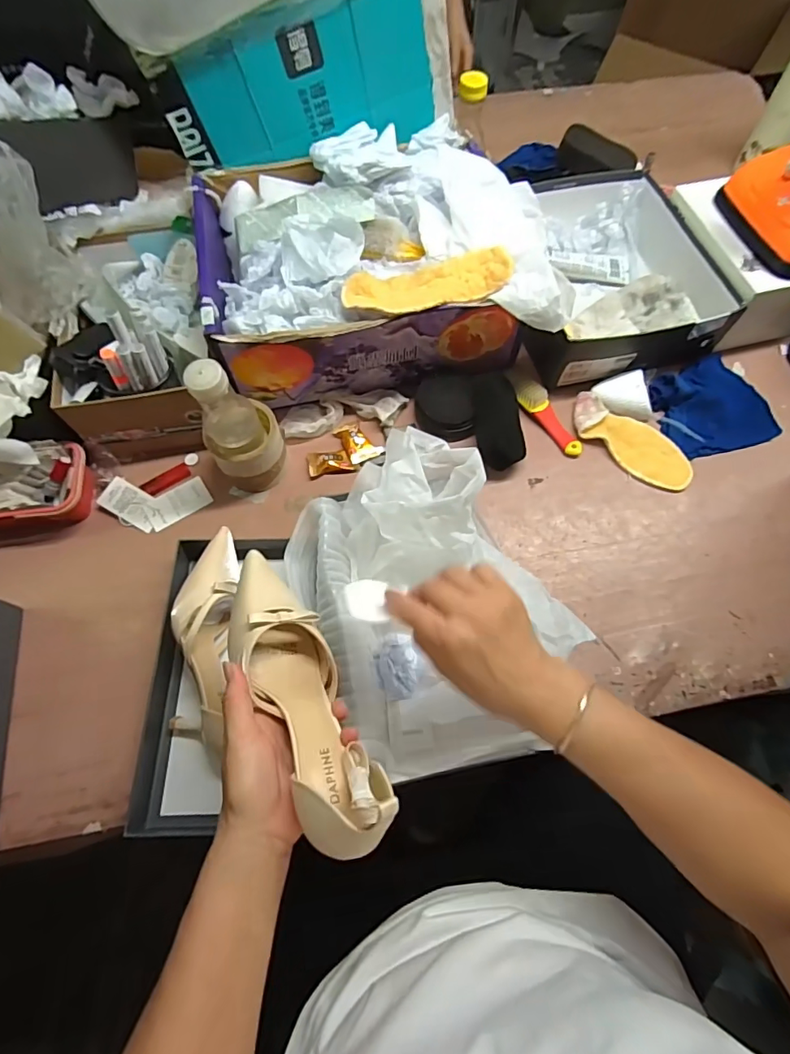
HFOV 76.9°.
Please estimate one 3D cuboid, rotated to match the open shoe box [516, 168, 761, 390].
[{"bbox_3d":[0.291,-0.378,0.731,0.273,0.097,0.333,-14,67,-6],"label":"open shoe box"}]

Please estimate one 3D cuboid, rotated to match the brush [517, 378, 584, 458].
[{"bbox_3d":[0.212,-0.147,0.678,0.038,0.021,0.120,-34,86,-14],"label":"brush"}]

